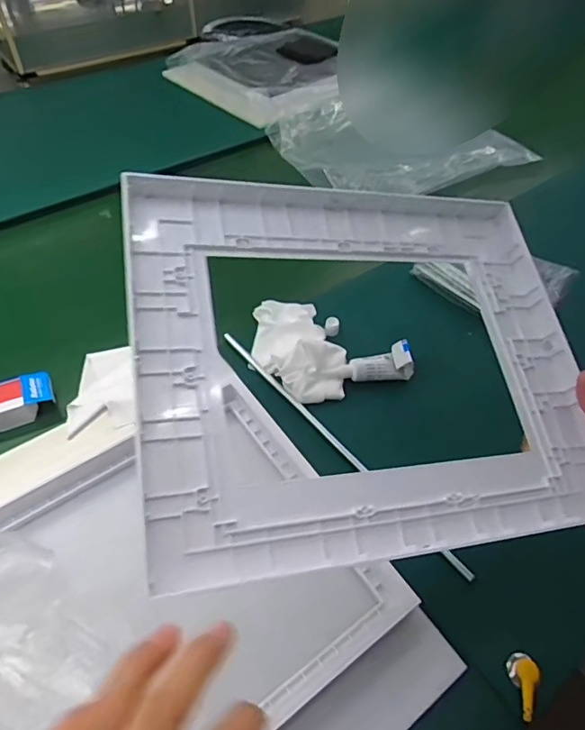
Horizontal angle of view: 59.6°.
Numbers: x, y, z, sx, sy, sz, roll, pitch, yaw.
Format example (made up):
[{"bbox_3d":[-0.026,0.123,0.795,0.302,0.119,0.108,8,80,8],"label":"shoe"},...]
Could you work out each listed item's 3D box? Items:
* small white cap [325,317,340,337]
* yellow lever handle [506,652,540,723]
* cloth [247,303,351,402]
[{"bbox_3d":[0.047,-0.046,0.607,0.017,0.020,0.013,8,51,5],"label":"small white cap"},{"bbox_3d":[0.178,0.243,0.387,0.019,0.017,0.045,1,50,0],"label":"yellow lever handle"},{"bbox_3d":[0.000,-0.025,0.584,0.099,0.036,0.161,-17,53,-15],"label":"cloth"}]

